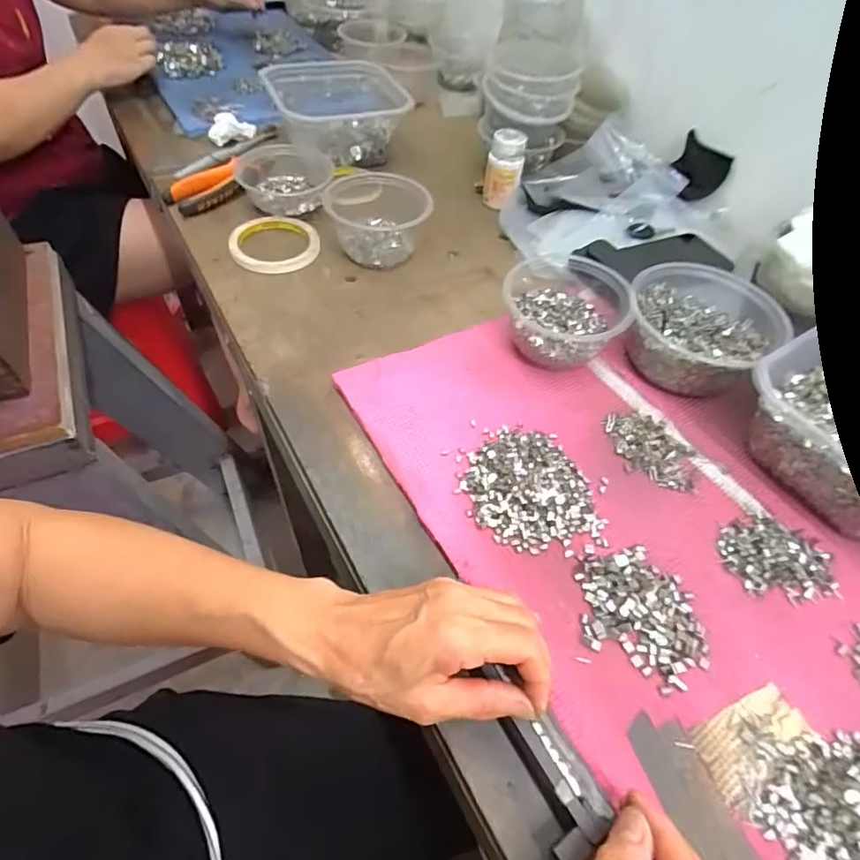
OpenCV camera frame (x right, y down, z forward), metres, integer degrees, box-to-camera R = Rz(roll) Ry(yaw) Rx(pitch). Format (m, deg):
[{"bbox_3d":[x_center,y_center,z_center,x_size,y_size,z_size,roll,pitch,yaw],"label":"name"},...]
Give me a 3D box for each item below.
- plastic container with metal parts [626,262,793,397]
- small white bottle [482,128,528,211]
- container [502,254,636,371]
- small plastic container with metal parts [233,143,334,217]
[{"bbox_3d":[0.255,-0.099,0.488,0.131,0.059,0.145,36,60,21],"label":"plastic container with metal parts"},{"bbox_3d":[0.094,-0.330,0.649,0.045,0.079,0.047,10,54,5],"label":"small white bottle"},{"bbox_3d":[0.129,-0.110,0.489,0.105,0.061,0.102,1,54,-2],"label":"container"},{"bbox_3d":[-0.175,-0.304,0.627,0.115,0.039,0.106,-11,55,-10],"label":"small plastic container with metal parts"}]

